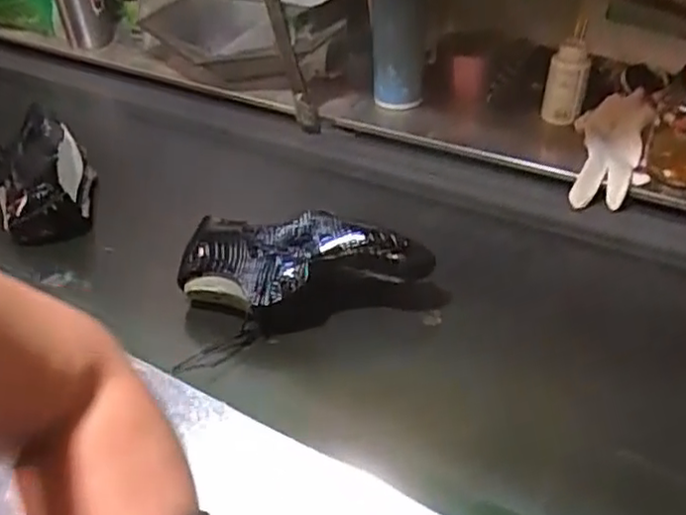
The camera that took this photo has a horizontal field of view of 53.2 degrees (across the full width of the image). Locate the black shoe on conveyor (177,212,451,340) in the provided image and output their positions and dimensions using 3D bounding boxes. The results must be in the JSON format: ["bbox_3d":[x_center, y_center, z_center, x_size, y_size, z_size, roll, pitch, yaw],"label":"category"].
[{"bbox_3d":[-0.034,0.020,0.683,0.263,0.089,0.097,1,41,9],"label":"black shoe on conveyor"}]

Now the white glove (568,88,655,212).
[{"bbox_3d":[0.328,-0.130,0.838,0.084,0.069,0.163,7,43,15],"label":"white glove"}]

